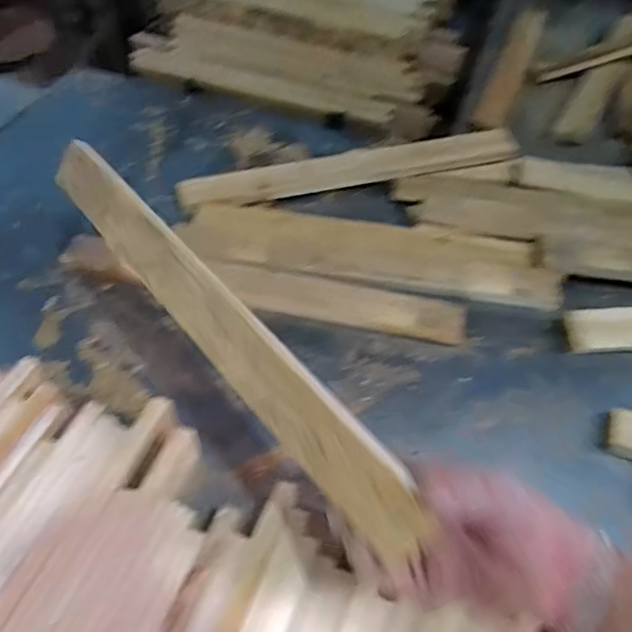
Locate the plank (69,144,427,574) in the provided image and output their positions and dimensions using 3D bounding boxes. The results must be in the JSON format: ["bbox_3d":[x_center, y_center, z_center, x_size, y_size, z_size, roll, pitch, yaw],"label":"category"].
[{"bbox_3d":[-0.092,-0.008,0.478,0.486,0.054,0.014,44,19,27],"label":"plank"}]

